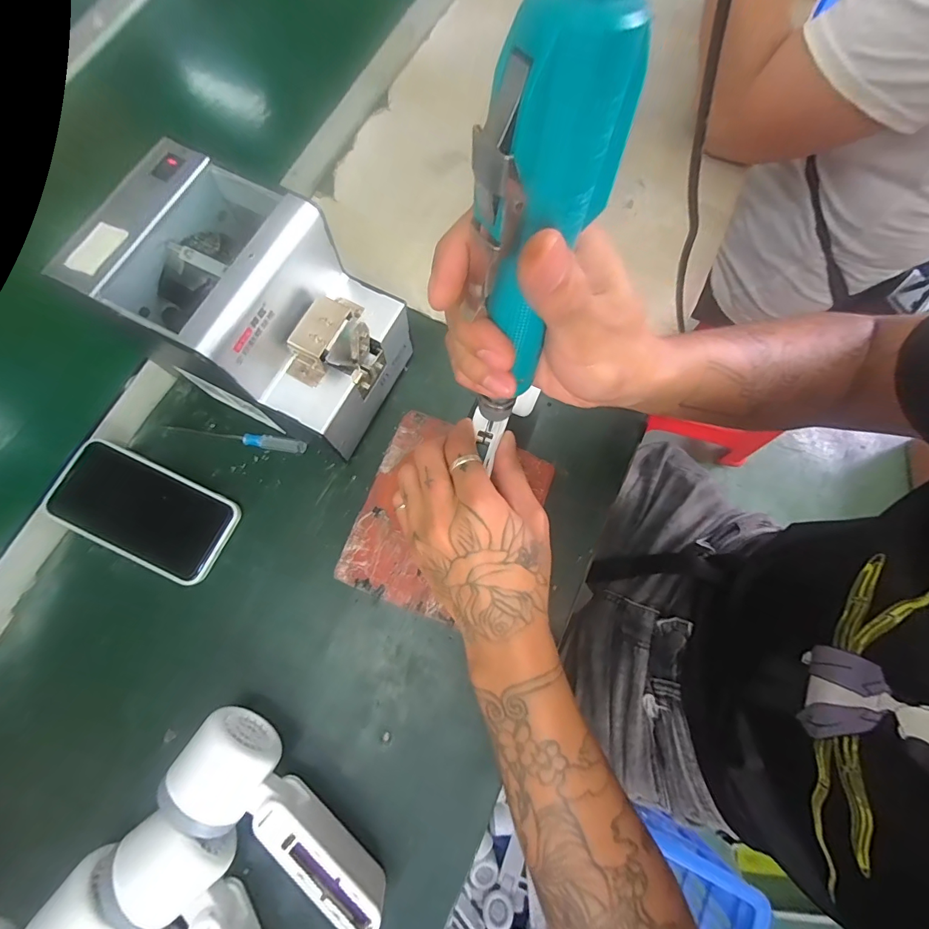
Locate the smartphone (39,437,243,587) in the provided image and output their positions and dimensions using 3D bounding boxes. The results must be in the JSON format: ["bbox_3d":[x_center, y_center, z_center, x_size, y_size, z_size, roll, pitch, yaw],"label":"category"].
[{"bbox_3d":[-0.265,0.037,0.357,0.147,0.018,0.073,24,77,6],"label":"smartphone"}]

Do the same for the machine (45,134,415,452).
[{"bbox_3d":[-0.150,-0.108,0.336,0.180,0.148,0.125,26,76,6],"label":"machine"}]

